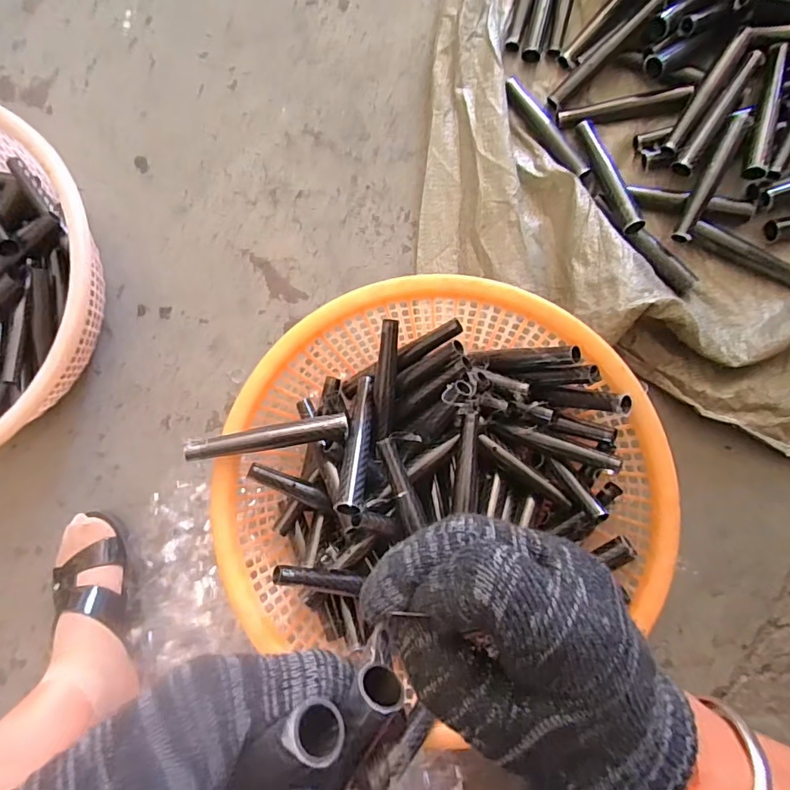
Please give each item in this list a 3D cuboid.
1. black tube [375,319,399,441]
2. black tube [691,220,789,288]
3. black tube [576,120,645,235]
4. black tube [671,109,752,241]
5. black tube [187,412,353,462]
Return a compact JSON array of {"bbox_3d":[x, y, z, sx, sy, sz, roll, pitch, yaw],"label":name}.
[{"bbox_3d":[-0.009,-0.015,0.520,0.020,0.014,0.123,5,104,4],"label":"black tube"},{"bbox_3d":[0.390,-0.155,0.556,0.127,0.022,0.021,33,89,5],"label":"black tube"},{"bbox_3d":[0.241,-0.248,0.568,0.022,0.018,0.150,-16,72,2],"label":"black tube"},{"bbox_3d":[0.346,-0.241,0.548,0.024,0.019,0.165,26,88,6],"label":"black tube"},{"bbox_3d":[-0.116,0.040,0.468,0.145,0.016,0.022,-9,85,-17],"label":"black tube"}]

